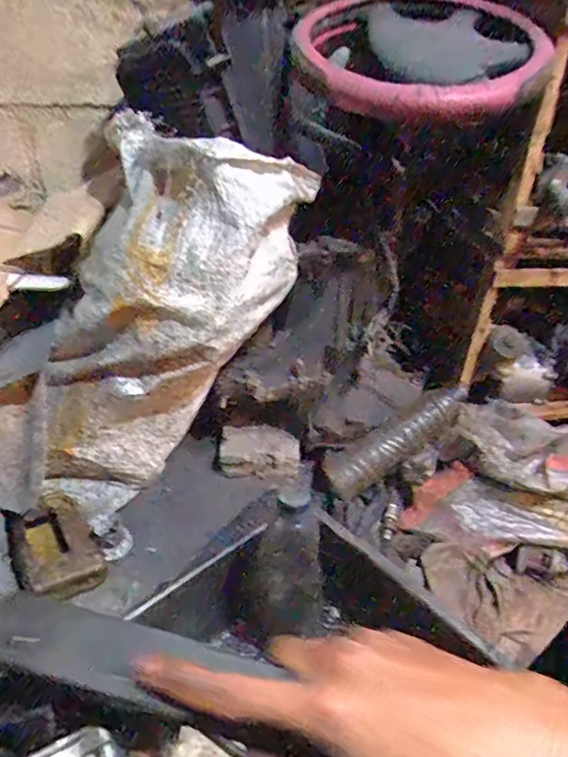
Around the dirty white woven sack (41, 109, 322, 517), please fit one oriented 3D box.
[{"bbox_3d":[-0.208,-0.069,0.908,0.333,0.683,0.191,21,30,-19],"label":"dirty white woven sack"}]

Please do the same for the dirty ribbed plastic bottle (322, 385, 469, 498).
[{"bbox_3d":[0.220,0.120,1.049,0.307,0.059,0.082,-36,37,8],"label":"dirty ribbed plastic bottle"}]

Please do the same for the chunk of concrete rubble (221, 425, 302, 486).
[{"bbox_3d":[-0.049,0.153,1.146,0.163,0.109,0.063,6,2,1],"label":"chunk of concrete rubble"}]

